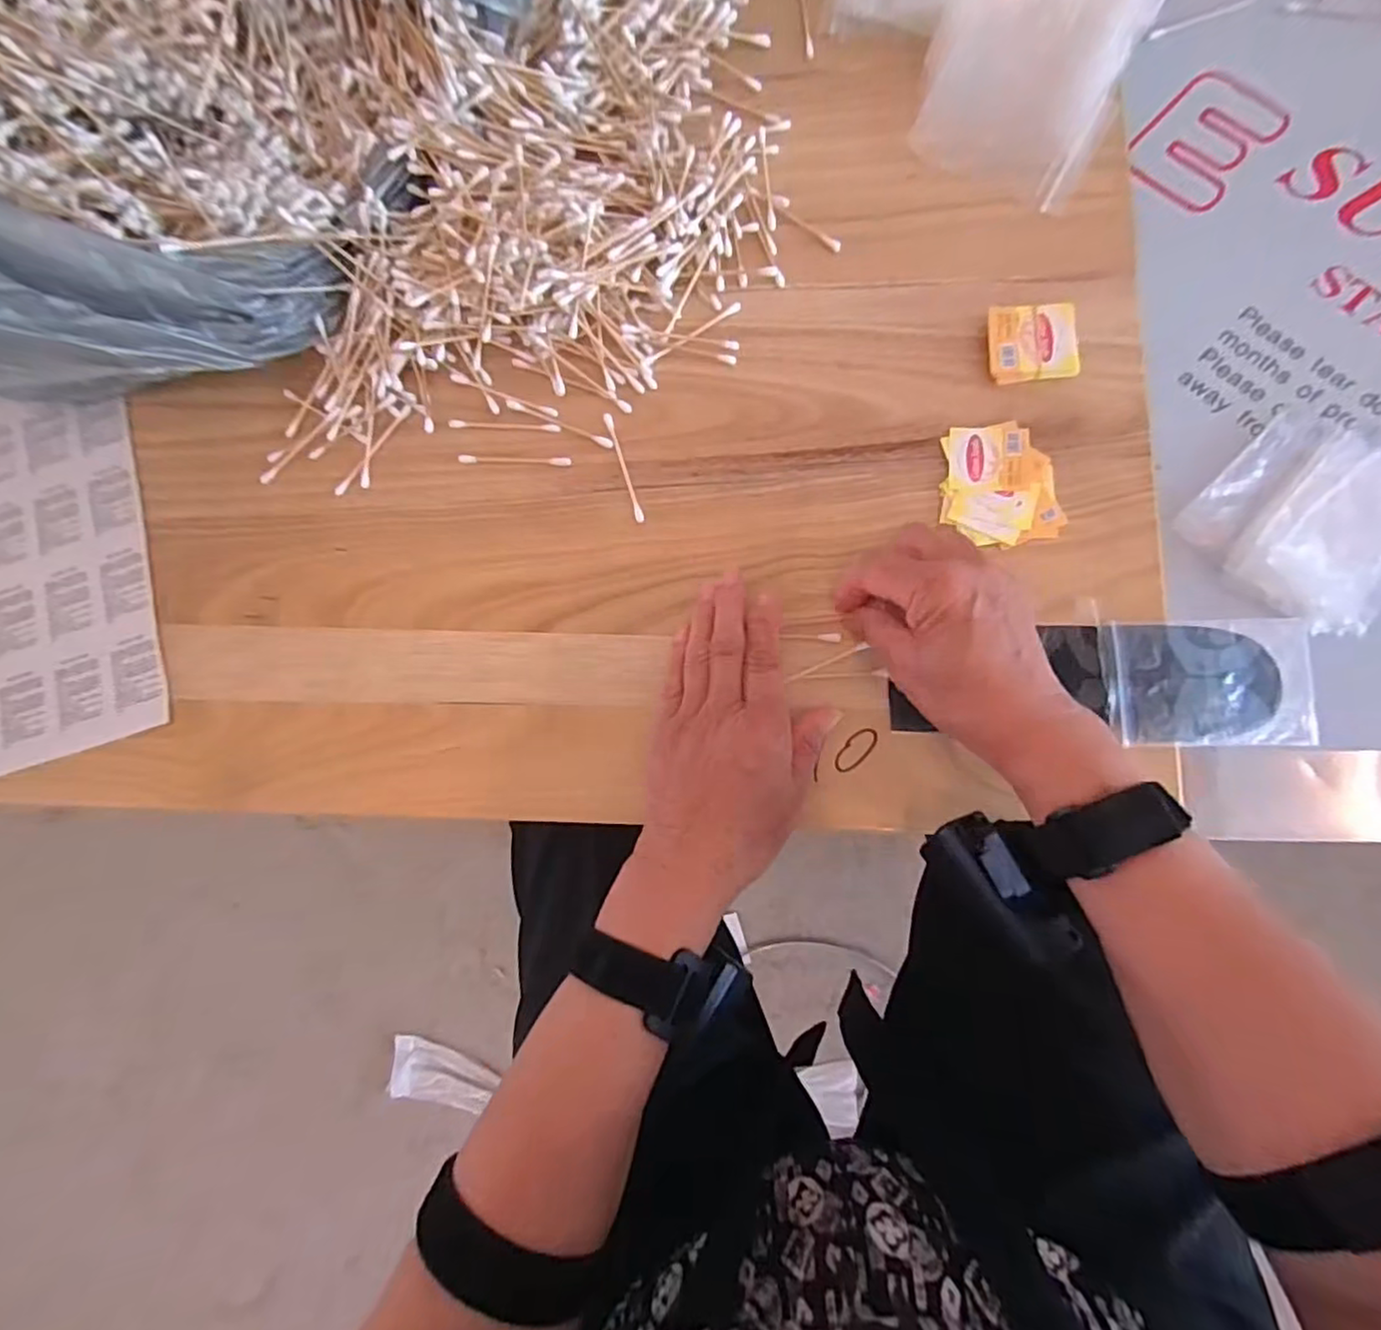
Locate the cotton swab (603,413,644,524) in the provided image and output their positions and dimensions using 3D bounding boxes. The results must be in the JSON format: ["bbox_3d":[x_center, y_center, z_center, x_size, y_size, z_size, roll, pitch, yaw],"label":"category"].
[{"bbox_3d":[-0.040,-0.119,0.391,0.005,0.004,0.072,-19,80,4],"label":"cotton swab"}]

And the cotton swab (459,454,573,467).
[{"bbox_3d":[-0.108,-0.125,0.397,0.071,0.004,0.005,4,82,8],"label":"cotton swab"}]

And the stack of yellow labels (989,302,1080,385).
[{"bbox_3d":[0.196,-0.184,0.372,0.050,0.009,0.042,-3,82,7],"label":"stack of yellow labels"}]

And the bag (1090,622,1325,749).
[{"bbox_3d":[0.272,0.008,0.340,0.099,0.010,0.066,-2,82,7],"label":"bag"}]

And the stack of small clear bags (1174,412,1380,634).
[{"bbox_3d":[0.377,-0.090,0.386,0.112,0.012,0.122,44,89,11],"label":"stack of small clear bags"}]

